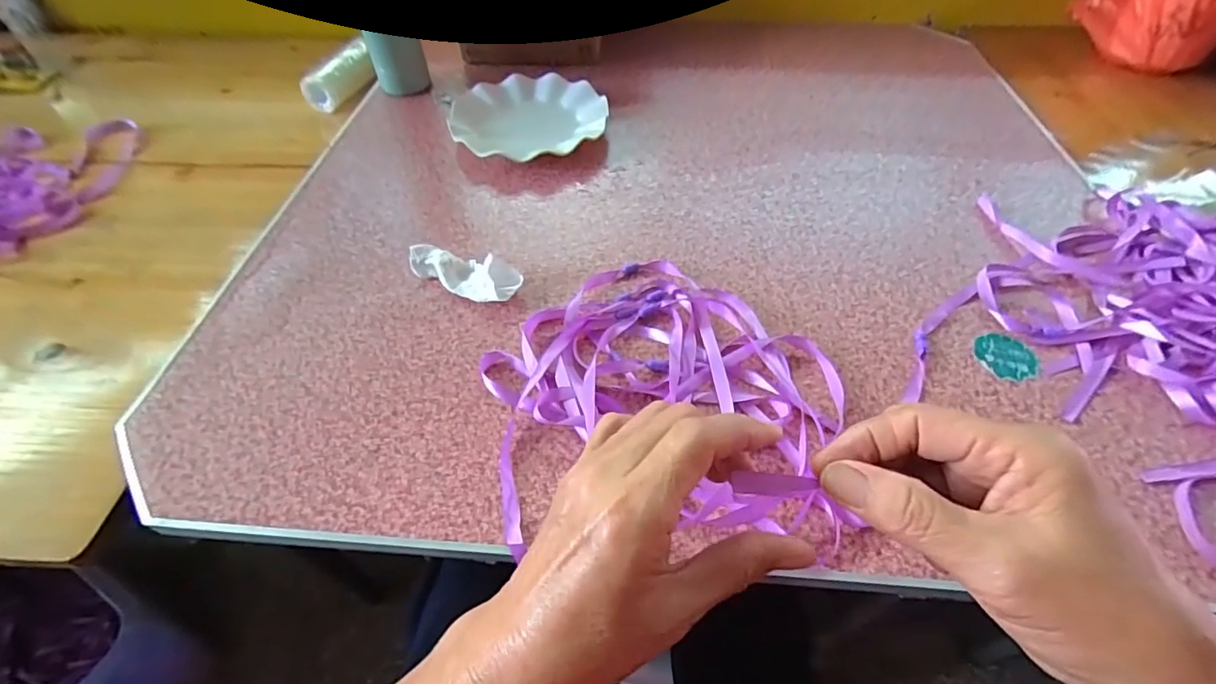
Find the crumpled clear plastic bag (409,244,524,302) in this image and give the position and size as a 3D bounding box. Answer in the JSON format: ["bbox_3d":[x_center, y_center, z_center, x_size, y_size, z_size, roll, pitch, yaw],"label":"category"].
[{"bbox_3d":[-0.128,-0.063,0.473,0.103,0.026,0.037,23,55,18],"label":"crumpled clear plastic bag"}]

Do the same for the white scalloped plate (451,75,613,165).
[{"bbox_3d":[-0.095,-0.267,0.639,0.180,0.025,0.180,0,51,1],"label":"white scalloped plate"}]

